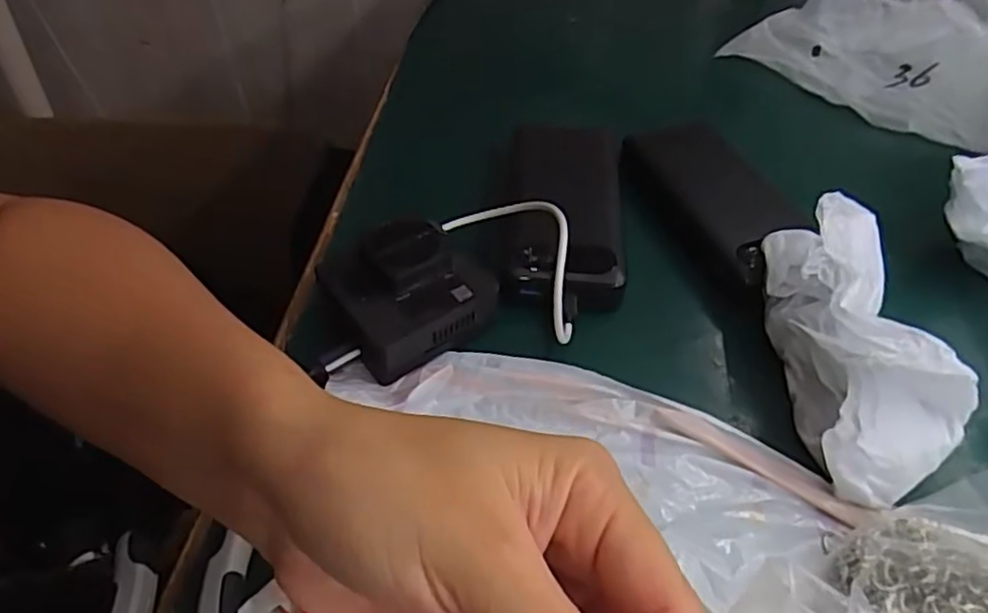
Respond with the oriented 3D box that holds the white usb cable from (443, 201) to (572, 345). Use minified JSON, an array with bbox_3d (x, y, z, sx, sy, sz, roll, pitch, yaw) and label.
[{"bbox_3d":[0.017,-0.034,0.370,0.040,0.046,0.102,-32,56,-27],"label":"white usb cable"}]

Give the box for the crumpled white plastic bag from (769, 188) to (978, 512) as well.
[{"bbox_3d":[0.178,0.015,0.326,0.069,0.080,0.149,-3,60,-3],"label":"crumpled white plastic bag"}]

